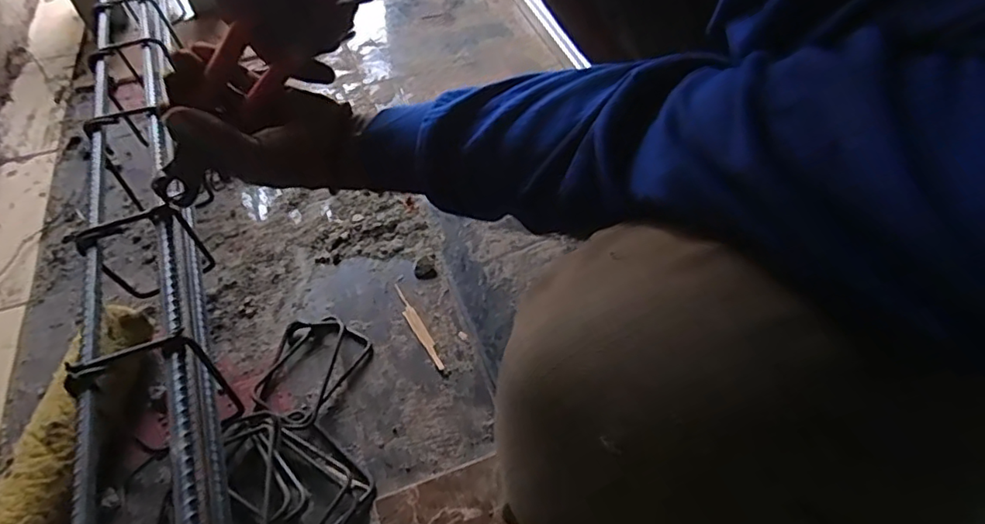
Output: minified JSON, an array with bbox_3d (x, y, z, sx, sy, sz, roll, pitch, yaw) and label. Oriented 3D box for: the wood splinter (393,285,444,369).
[{"bbox_3d":[-0.082,0.069,0.617,0.015,0.004,0.120,-24,52,-18],"label":"wood splinter"}]

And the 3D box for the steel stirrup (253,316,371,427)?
[{"bbox_3d":[-0.191,0.105,0.578,0.092,0.015,0.123,21,52,19],"label":"steel stirrup"}]

